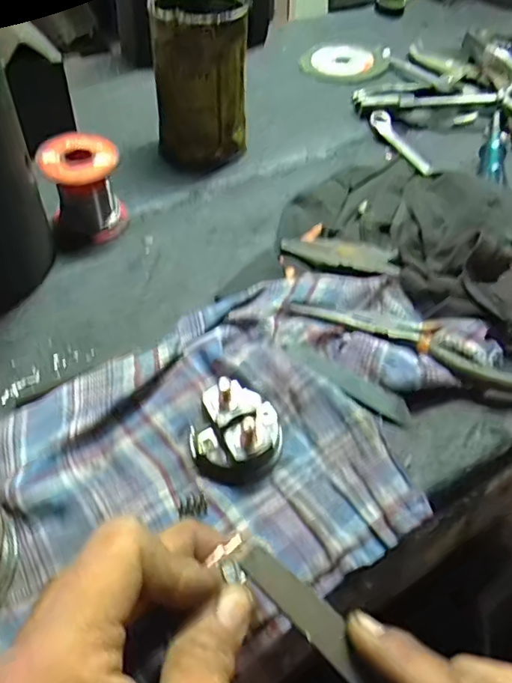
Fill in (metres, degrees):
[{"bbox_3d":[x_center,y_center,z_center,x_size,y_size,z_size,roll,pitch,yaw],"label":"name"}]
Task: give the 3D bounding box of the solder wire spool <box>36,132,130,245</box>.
[{"bbox_3d":[-0.120,-0.108,0.385,0.050,0.057,0.048,-8,49,-9],"label":"solder wire spool"}]

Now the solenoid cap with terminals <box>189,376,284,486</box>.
[{"bbox_3d":[-0.010,0.042,0.270,0.045,0.032,0.044,1,48,-1],"label":"solenoid cap with terminals"}]

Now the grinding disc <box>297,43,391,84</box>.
[{"bbox_3d":[0.099,-0.315,0.613,0.094,0.008,0.094,1,48,-1],"label":"grinding disc"}]

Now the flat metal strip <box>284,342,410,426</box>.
[{"bbox_3d":[0.051,0.022,0.304,0.078,0.004,0.014,29,63,12],"label":"flat metal strip"}]

